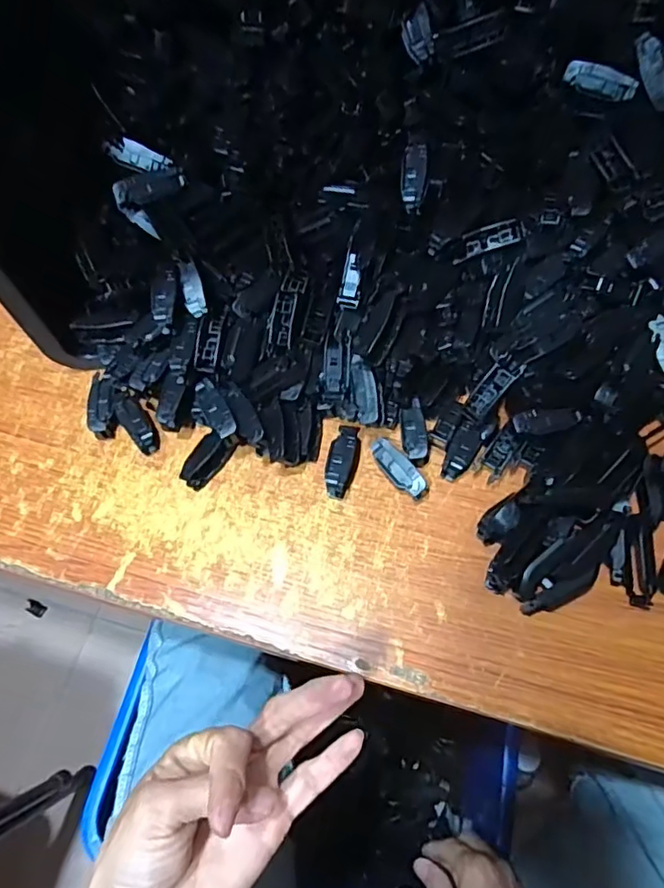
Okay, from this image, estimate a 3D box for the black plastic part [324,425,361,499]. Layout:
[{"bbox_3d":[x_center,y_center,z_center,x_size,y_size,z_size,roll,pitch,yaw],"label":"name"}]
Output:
[{"bbox_3d":[0.007,0.012,0.381,0.019,0.017,0.047,13,66,8],"label":"black plastic part"}]

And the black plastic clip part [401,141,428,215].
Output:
[{"bbox_3d":[0.057,-0.183,0.382,0.017,0.007,0.044,2,103,3],"label":"black plastic clip part"}]

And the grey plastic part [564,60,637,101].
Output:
[{"bbox_3d":[0.184,-0.249,0.382,0.048,0.017,0.010,25,39,7],"label":"grey plastic part"}]

